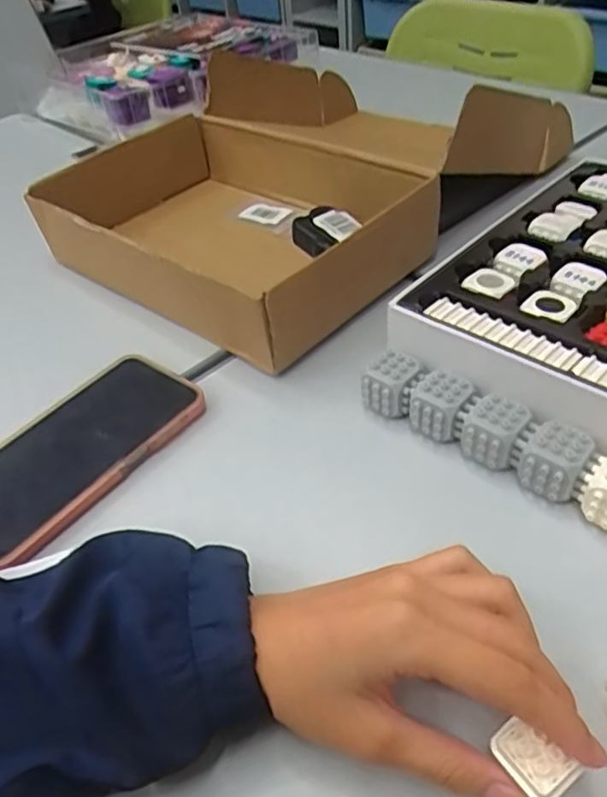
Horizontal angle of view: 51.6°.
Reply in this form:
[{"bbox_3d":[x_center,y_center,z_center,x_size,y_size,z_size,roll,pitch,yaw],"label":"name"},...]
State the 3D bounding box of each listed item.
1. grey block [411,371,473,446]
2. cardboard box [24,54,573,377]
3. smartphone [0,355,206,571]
[{"bbox_3d":[0.084,0.005,0.387,0.031,0.032,0.027,23,50,28],"label":"grey block"},{"bbox_3d":[0.006,-0.230,0.602,0.324,0.112,0.447,31,55,33],"label":"cardboard box"},{"bbox_3d":[-0.147,0.031,0.402,0.085,0.011,0.166,25,52,26],"label":"smartphone"}]

